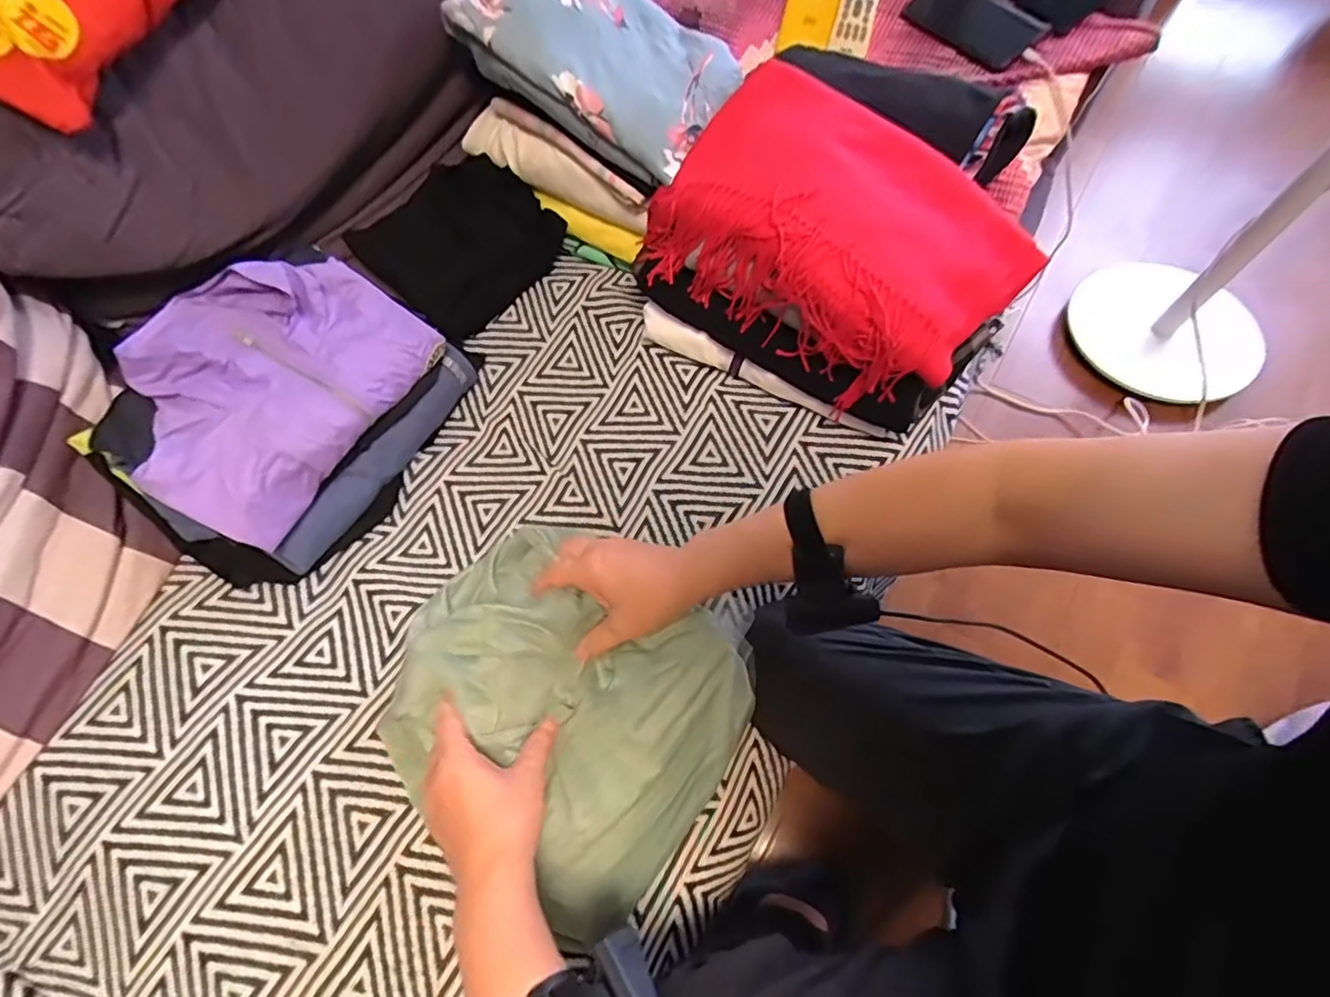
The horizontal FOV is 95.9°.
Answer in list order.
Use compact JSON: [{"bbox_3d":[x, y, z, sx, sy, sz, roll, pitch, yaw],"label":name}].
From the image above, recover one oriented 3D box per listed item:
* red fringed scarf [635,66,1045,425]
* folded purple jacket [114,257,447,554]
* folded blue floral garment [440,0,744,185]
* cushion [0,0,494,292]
[{"bbox_3d":[0.171,-0.277,0.634,0.273,0.137,0.358,-39,68,-14],"label":"red fringed scarf"},{"bbox_3d":[-0.401,-0.125,0.606,0.215,0.058,0.297,36,66,-13],"label":"folded purple jacket"},{"bbox_3d":[-0.074,-0.504,0.661,0.296,0.041,0.169,38,85,4],"label":"folded blue floral garment"},{"bbox_3d":[-0.355,-0.541,0.663,0.168,0.313,0.829,38,87,19],"label":"cushion"}]

